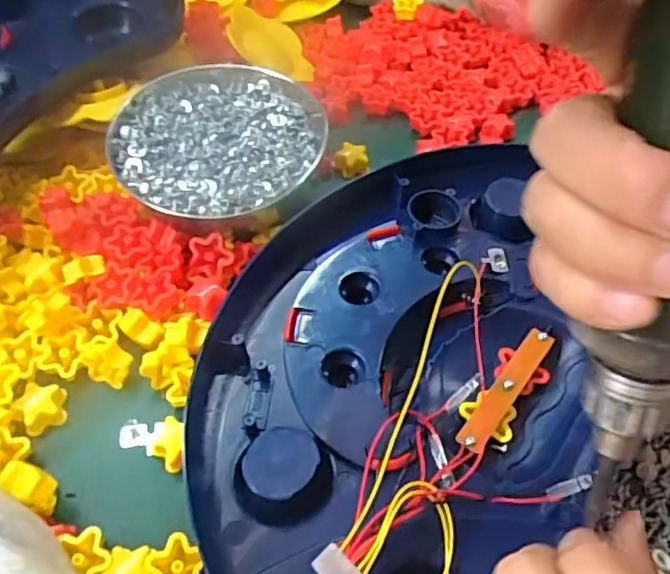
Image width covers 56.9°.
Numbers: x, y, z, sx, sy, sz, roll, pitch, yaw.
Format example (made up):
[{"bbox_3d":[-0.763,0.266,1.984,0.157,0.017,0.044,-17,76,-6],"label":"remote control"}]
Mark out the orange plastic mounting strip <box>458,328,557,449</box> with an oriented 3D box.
[{"bbox_3d":[0.084,0.049,0.304,0.014,0.004,0.078,26,57,32],"label":"orange plastic mounting strip"}]

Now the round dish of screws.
[{"bbox_3d":[-0.071,-0.091,0.380,0.121,0.024,0.132,1,51,-1],"label":"round dish of screws"}]

